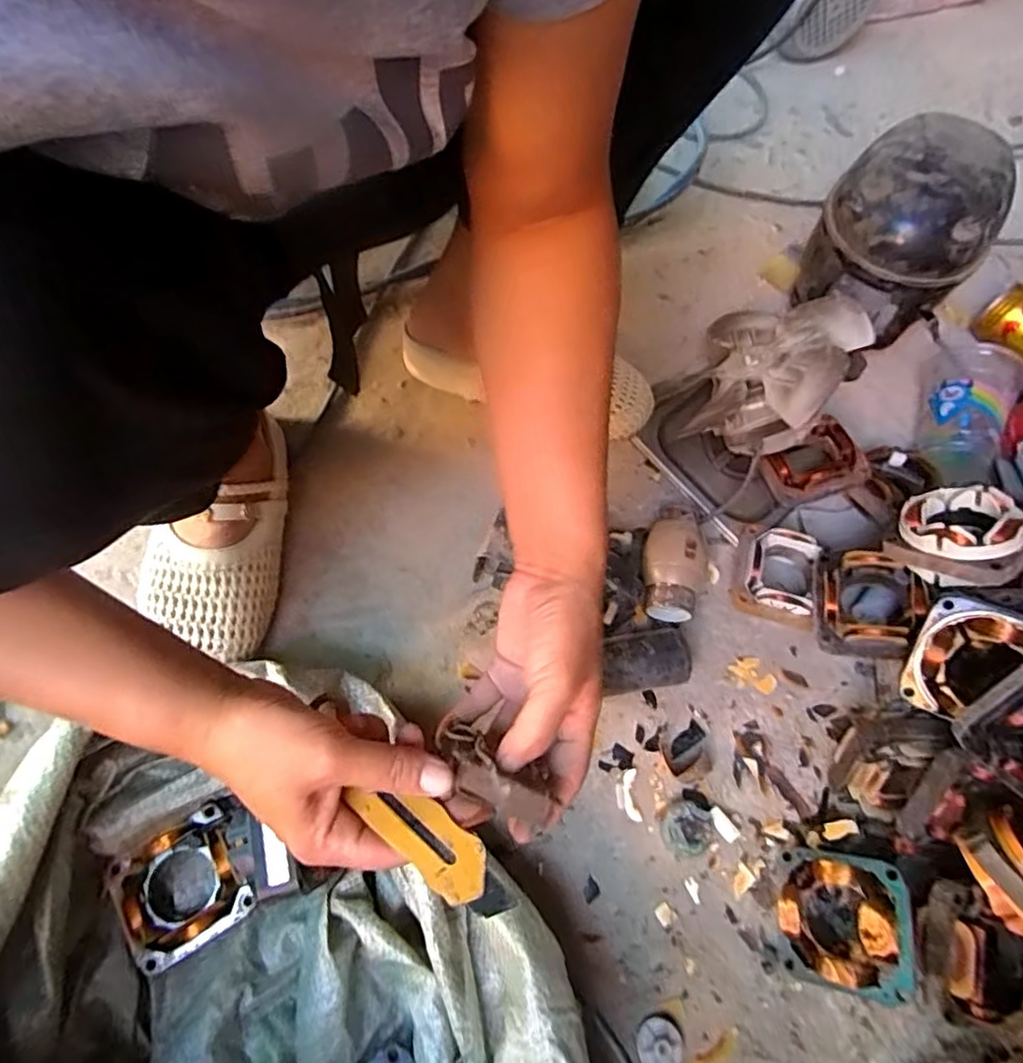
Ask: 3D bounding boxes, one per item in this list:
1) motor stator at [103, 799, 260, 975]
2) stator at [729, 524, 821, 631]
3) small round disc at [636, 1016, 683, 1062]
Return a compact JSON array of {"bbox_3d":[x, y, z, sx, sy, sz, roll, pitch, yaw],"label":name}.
[{"bbox_3d":[-0.230,0.250,0.442,0.079,0.028,0.078,-30,70,-15],"label":"motor stator"},{"bbox_3d":[0.230,0.038,0.552,0.068,0.039,0.085,16,66,5],"label":"stator"},{"bbox_3d":[0.100,0.346,0.421,0.030,0.013,0.032,1,66,-2],"label":"small round disc"}]

